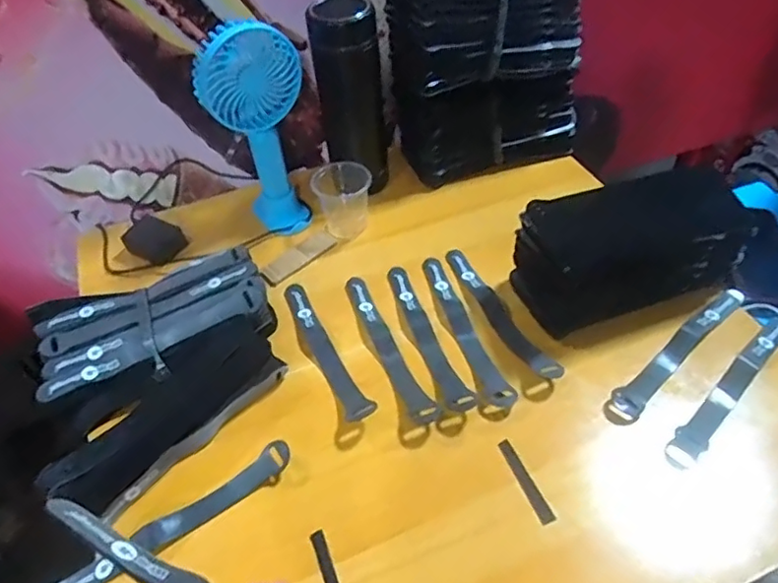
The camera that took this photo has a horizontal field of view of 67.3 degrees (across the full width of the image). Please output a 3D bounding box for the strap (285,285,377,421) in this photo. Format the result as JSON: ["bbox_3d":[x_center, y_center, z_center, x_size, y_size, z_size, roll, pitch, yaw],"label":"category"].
[{"bbox_3d":[-0.060,0.050,0.533,0.024,0.015,0.177,-25,47,-13],"label":"strap"}]

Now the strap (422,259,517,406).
[{"bbox_3d":[0.068,0.030,0.542,0.024,0.015,0.184,-16,49,-10],"label":"strap"}]

